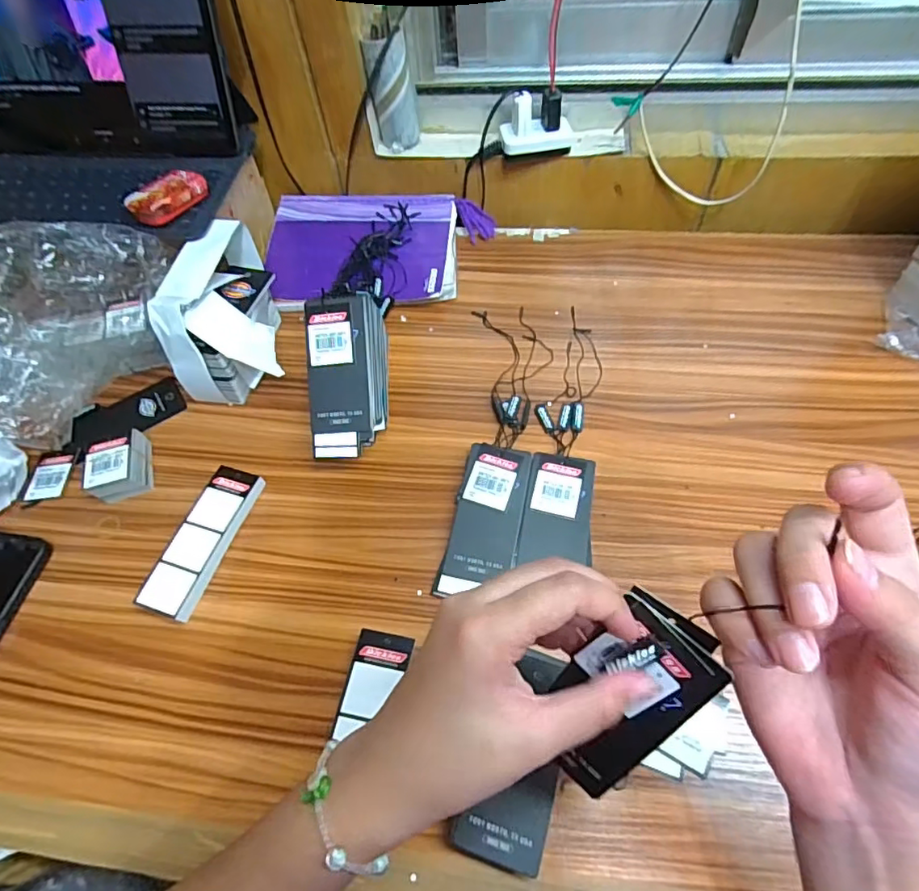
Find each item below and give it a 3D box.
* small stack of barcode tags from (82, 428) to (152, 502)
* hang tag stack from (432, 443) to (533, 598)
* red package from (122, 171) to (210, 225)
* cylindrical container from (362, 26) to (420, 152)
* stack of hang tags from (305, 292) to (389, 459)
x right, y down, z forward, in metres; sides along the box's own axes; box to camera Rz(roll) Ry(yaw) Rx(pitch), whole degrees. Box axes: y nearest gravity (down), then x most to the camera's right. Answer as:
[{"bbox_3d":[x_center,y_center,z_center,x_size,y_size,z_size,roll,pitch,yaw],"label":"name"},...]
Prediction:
[{"bbox_3d":[-0.286,0.017,0.456,0.039,0.033,0.054,-14,58,-4],"label":"small stack of barcode tags"},{"bbox_3d":[0.021,0.056,0.415,0.052,0.019,0.120,10,59,11],"label":"hang tag stack"},{"bbox_3d":[-0.261,-0.222,0.483,0.041,0.021,0.066,26,63,19],"label":"red package"},{"bbox_3d":[-0.067,-0.357,0.550,0.044,0.095,0.037,-6,58,1],"label":"cylindrical container"},{"bbox_3d":[-0.093,-0.059,0.459,0.058,0.091,0.133,-3,58,3],"label":"stack of hang tags"}]

